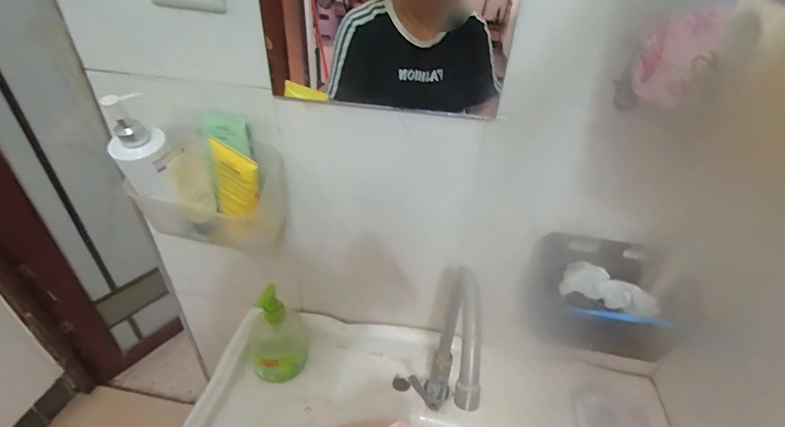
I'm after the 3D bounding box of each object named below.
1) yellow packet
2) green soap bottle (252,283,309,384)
[{"bbox_3d":[-0.167,-0.028,0.407,0.047,0.099,0.013,13,43,0],"label":"yellow packet"},{"bbox_3d":[-0.180,0.179,0.587,0.086,0.163,0.089,-14,38,-22],"label":"green soap bottle"}]

